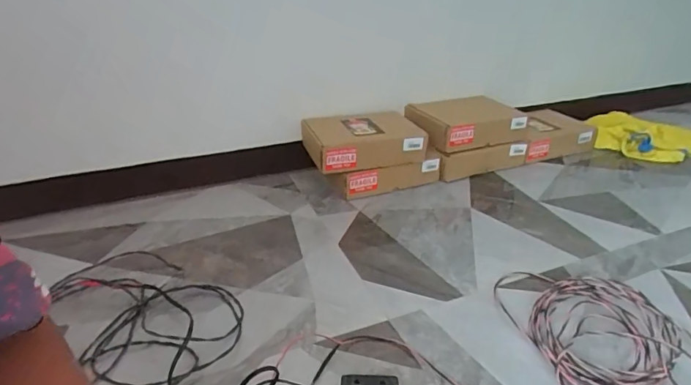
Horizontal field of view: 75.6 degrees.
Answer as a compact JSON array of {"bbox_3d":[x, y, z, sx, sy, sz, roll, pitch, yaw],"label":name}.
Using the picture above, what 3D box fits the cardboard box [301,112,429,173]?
[{"bbox_3d":[0.046,-0.129,1.129,0.284,0.089,0.184,-9,29,-17],"label":"cardboard box"}]

